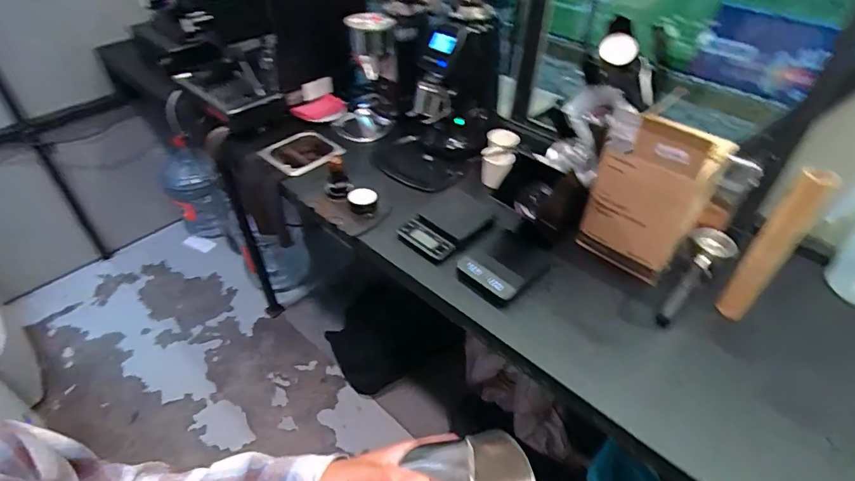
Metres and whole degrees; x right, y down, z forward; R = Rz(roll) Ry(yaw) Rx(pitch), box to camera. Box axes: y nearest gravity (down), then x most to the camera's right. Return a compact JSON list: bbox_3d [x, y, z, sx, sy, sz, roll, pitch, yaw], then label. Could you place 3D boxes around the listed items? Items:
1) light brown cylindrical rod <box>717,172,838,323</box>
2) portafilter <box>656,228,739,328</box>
[{"bbox_3d":[0.570,0.020,0.783,0.049,0.312,0.046,0,43,0],"label":"light brown cylindrical rod"},{"bbox_3d":[0.516,0.063,0.908,0.079,0.069,0.252,33,67,30],"label":"portafilter"}]

